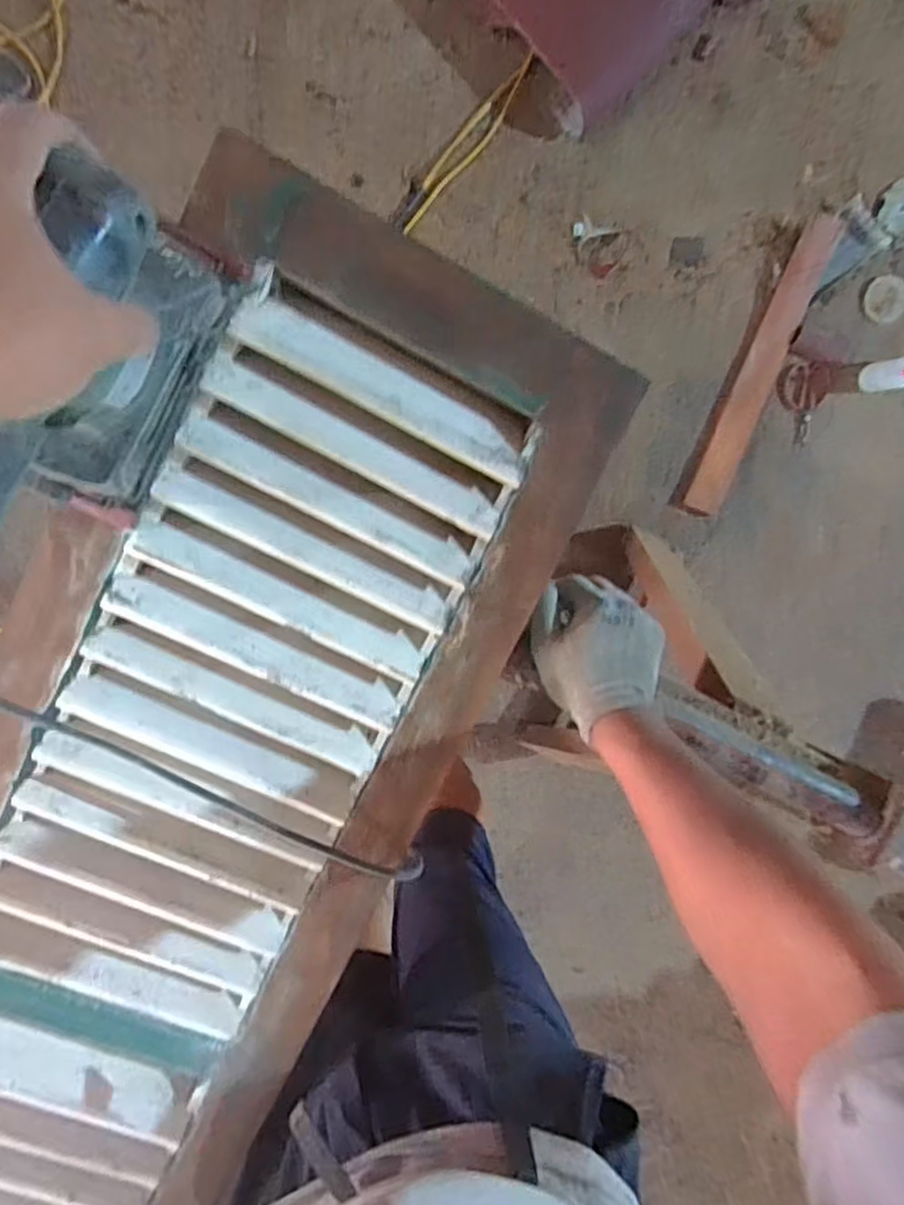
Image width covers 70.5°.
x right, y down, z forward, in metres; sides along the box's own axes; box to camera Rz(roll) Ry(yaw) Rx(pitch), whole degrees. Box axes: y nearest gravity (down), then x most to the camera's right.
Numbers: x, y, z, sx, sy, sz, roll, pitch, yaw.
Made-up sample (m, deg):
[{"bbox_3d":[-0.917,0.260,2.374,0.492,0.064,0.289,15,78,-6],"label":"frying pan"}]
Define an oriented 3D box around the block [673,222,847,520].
[{"bbox_3d":[0.577,-0.440,1.200,0.076,0.023,0.573,20,95,-8],"label":"block"}]

